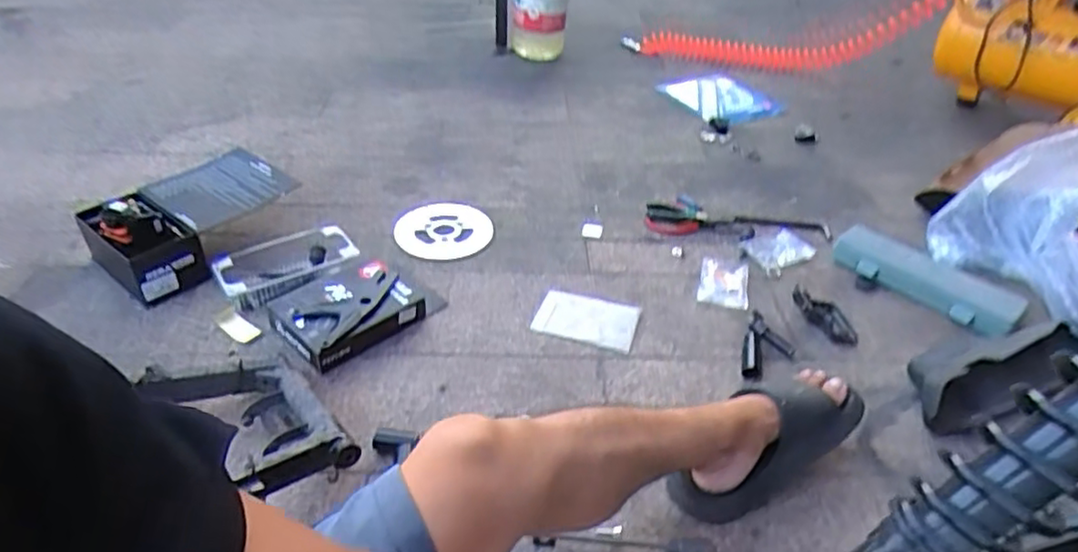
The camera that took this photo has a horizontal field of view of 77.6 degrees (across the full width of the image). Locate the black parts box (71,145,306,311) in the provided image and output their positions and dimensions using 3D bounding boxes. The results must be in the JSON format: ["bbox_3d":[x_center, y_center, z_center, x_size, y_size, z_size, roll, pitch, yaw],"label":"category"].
[{"bbox_3d":[-0.565,-0.083,1.096,0.199,0.116,0.302,24,43,25],"label":"black parts box"}]

